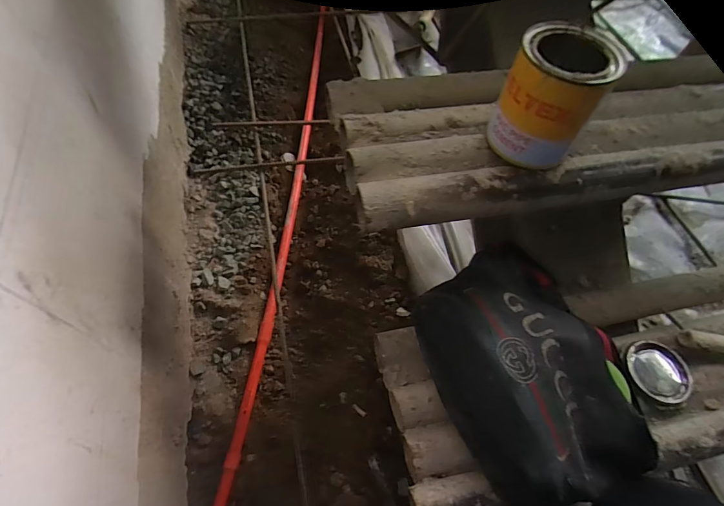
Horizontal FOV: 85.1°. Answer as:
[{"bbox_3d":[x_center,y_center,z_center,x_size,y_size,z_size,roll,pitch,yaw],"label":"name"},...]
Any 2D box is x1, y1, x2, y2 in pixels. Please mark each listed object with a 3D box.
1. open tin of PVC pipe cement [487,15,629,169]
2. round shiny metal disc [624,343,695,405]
[{"bbox_3d":[0.171,-0.144,0.360,0.079,0.094,0.085,2,60,-3],"label":"open tin of PVC pipe cement"},{"bbox_3d":[0.333,0.134,0.445,0.057,0.018,0.066,-6,61,-7],"label":"round shiny metal disc"}]

